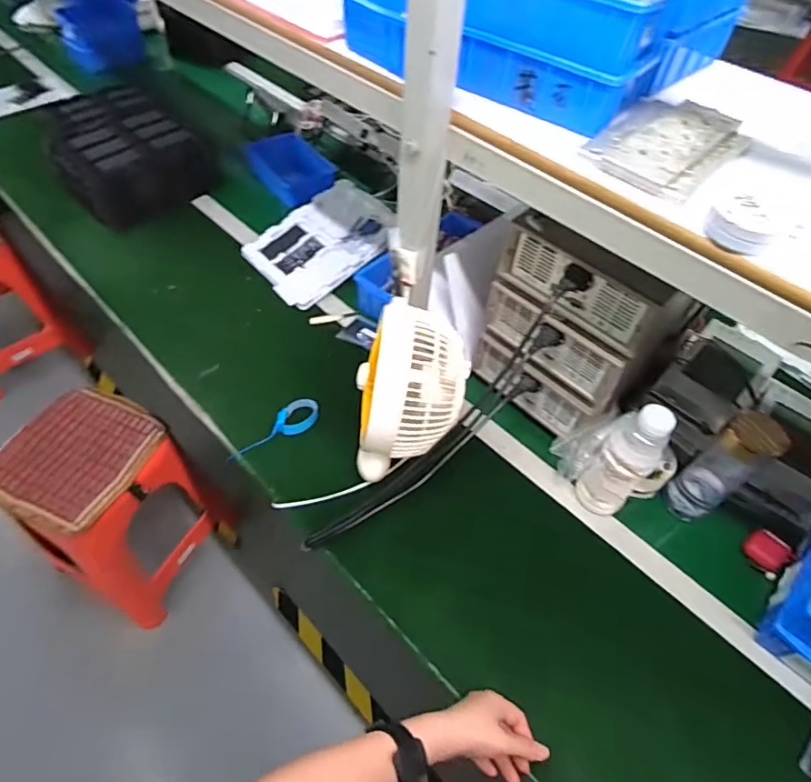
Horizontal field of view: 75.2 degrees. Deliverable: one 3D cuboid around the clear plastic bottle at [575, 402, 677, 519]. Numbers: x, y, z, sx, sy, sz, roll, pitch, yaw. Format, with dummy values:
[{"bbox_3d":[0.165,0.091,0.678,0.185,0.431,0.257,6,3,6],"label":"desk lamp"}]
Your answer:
[{"bbox_3d":[0.301,0.102,0.731,0.072,0.197,0.066,35,59,21],"label":"clear plastic bottle"}]

